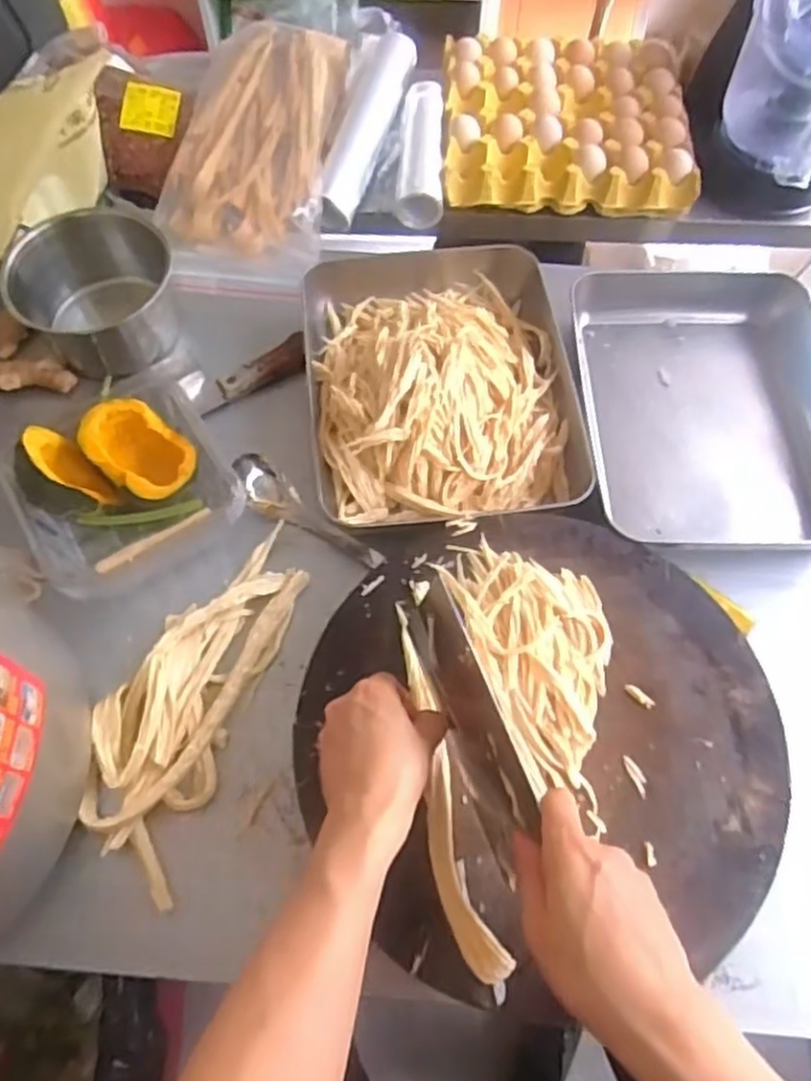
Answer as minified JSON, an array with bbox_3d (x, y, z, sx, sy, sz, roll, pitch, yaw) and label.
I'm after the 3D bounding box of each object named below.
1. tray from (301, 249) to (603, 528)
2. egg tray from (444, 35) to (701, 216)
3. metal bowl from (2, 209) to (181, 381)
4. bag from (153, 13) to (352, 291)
[{"bbox_3d":[0.031,-0.162,0.680,0.231,0.080,0.311,-7,65,-4],"label":"tray"},{"bbox_3d":[0.196,-0.523,0.908,0.289,0.051,0.274,1,65,0],"label":"egg tray"},{"bbox_3d":[-0.299,-0.241,0.712,0.138,0.105,0.132,34,69,14],"label":"metal bowl"},{"bbox_3d":[-0.164,-0.472,0.851,0.170,0.041,0.453,5,65,2],"label":"bag"}]

